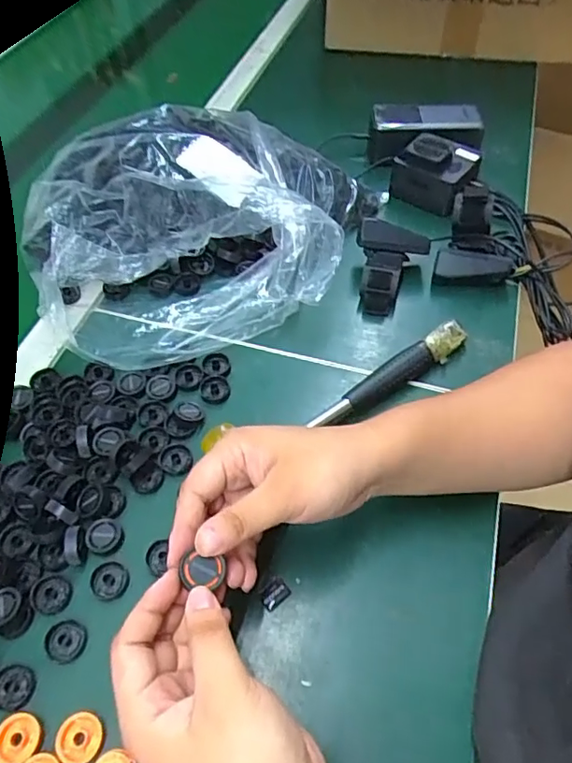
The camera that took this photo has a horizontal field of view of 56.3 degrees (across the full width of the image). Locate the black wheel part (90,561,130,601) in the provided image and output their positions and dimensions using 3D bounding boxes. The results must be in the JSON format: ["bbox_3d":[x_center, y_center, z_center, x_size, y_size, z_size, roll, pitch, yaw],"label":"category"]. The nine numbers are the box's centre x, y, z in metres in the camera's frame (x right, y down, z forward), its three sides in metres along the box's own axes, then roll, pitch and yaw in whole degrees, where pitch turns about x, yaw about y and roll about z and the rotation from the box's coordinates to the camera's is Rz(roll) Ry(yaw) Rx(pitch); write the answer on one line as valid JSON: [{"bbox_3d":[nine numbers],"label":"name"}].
[{"bbox_3d":[-0.123,0.139,0.375,0.023,0.013,0.026,-4,54,1],"label":"black wheel part"}]

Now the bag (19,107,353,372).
[{"bbox_3d":[-0.087,-0.165,0.541,0.331,0.093,0.285,-16,55,-8],"label":"bag"}]

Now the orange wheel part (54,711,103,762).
[{"bbox_3d":[-0.122,0.210,0.315,0.024,0.009,0.026,-2,54,2],"label":"orange wheel part"}]

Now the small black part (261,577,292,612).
[{"bbox_3d":[-0.008,0.145,0.366,0.019,0.004,0.015,-35,59,-20],"label":"small black part"}]

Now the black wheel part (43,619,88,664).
[{"bbox_3d":[-0.143,0.169,0.347,0.024,0.007,0.024,-32,58,-18],"label":"black wheel part"}]

